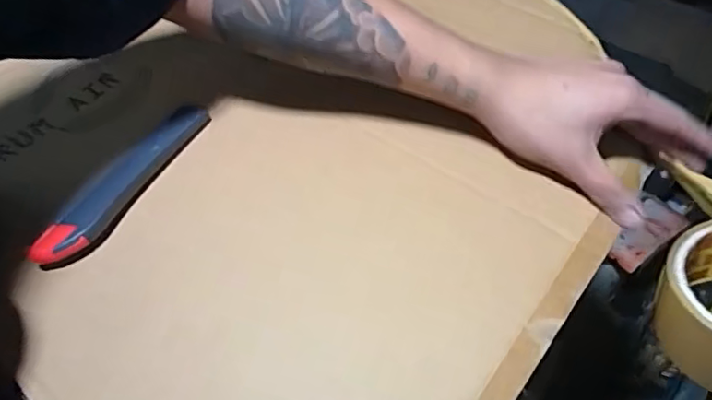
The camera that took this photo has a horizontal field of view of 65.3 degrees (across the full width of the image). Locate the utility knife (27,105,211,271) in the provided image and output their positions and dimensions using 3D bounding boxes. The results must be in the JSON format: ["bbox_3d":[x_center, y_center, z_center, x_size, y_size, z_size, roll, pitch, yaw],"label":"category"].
[{"bbox_3d":[-0.165,-0.016,0.398,0.032,0.020,0.156,20,60,18],"label":"utility knife"}]

